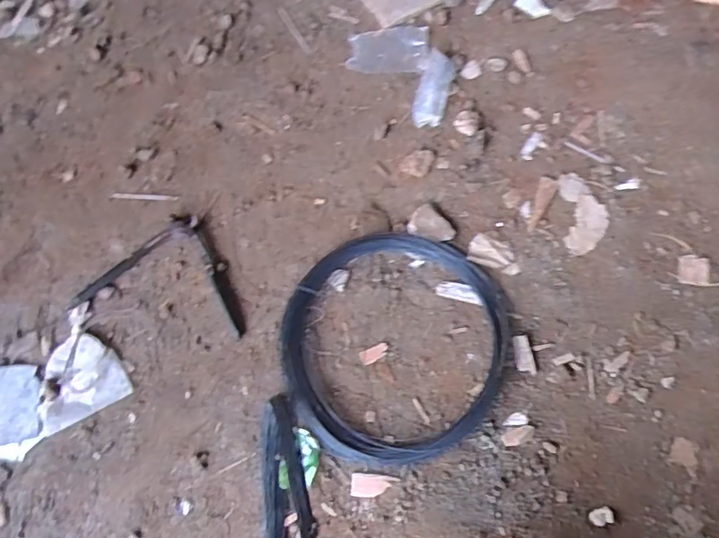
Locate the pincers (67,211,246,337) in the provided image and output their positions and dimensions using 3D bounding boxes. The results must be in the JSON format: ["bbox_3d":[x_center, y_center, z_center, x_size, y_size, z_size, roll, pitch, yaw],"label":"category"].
[{"bbox_3d":[-0.268,-0.004,0.763,0.245,0.010,0.163,10,70,8],"label":"pincers"}]

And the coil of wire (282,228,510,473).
[{"bbox_3d":[0.044,0.091,0.701,0.294,0.037,0.310,-1,68,3],"label":"coil of wire"}]

